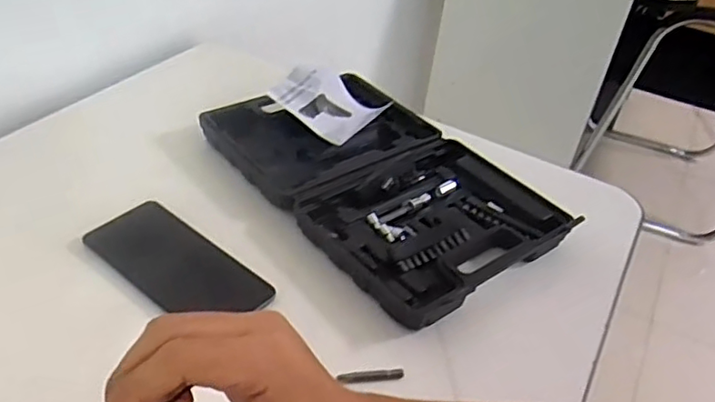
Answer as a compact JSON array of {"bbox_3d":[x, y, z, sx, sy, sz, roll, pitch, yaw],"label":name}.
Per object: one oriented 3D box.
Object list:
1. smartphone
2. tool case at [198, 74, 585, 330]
[{"bbox_3d":[-0.153,0.055,0.534,0.162,0.013,0.072,30,43,25],"label":"smartphone"},{"bbox_3d":[0.024,-0.028,0.632,0.210,0.034,0.338,-23,48,-34],"label":"tool case"}]

